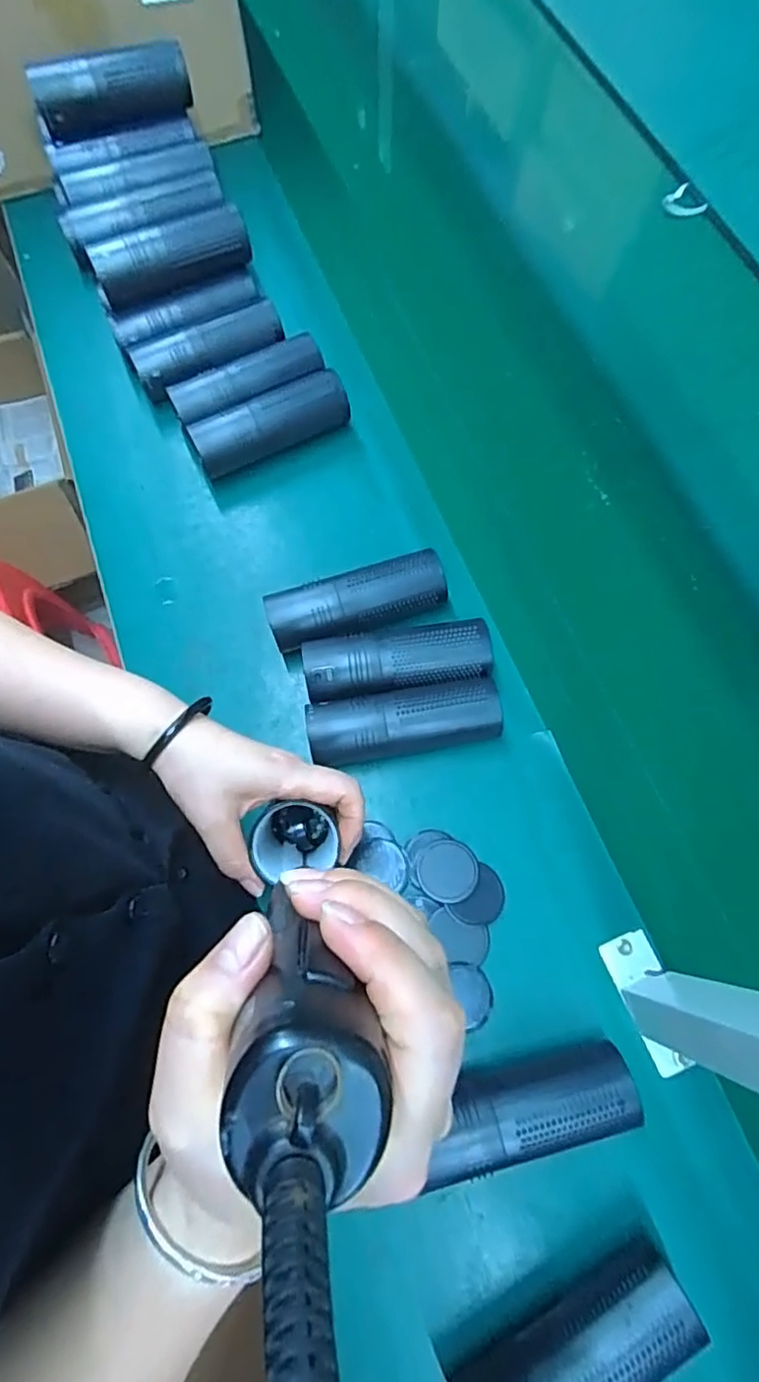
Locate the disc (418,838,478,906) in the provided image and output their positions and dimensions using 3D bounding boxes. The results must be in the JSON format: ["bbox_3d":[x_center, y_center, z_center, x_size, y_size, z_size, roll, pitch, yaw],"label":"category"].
[{"bbox_3d":[0.056,0.148,0.498,0.049,0.004,0.049,0,63,0],"label":"disc"}]

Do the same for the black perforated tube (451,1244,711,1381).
[{"bbox_3d":[0.128,0.416,0.378,0.148,0.043,0.046,-26,73,-8],"label":"black perforated tube"}]

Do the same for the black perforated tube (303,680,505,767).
[{"bbox_3d":[0.022,0.028,0.528,0.164,0.057,0.057,-9,71,-3],"label":"black perforated tube"}]

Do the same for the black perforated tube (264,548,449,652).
[{"bbox_3d":[-0.021,-0.081,0.569,0.162,0.053,0.058,-17,72,-5],"label":"black perforated tube"}]

